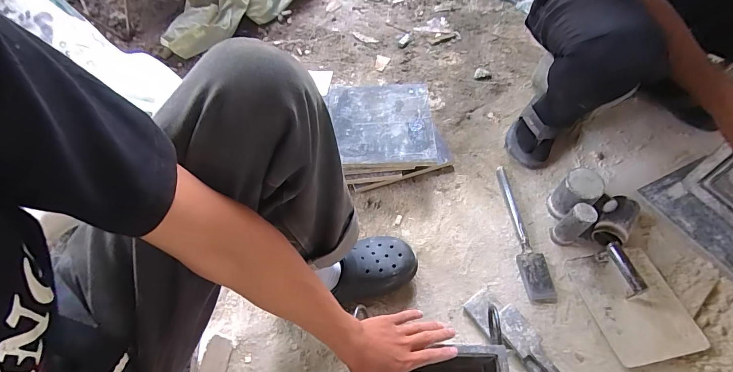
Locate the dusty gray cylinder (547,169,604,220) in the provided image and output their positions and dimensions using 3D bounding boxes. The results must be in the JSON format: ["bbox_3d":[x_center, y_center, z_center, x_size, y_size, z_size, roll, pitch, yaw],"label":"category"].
[{"bbox_3d":[0.448,0.022,0.777,0.079,0.106,0.073,-2,57,3],"label":"dusty gray cylinder"}]

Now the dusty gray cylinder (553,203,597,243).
[{"bbox_3d":[0.424,0.082,0.741,0.053,0.107,0.045,-33,65,-16],"label":"dusty gray cylinder"}]

